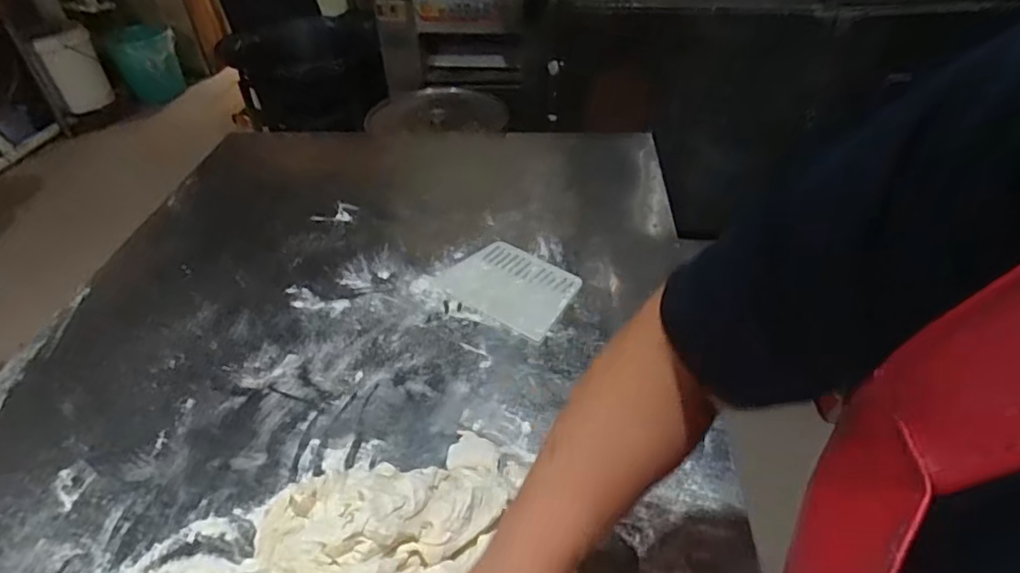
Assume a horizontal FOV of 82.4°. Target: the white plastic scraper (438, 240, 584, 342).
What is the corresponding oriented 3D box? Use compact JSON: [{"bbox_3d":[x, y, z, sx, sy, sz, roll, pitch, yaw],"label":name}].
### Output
[{"bbox_3d":[0.000,-0.005,0.717,0.163,0.008,0.111,25,52,29],"label":"white plastic scraper"}]

